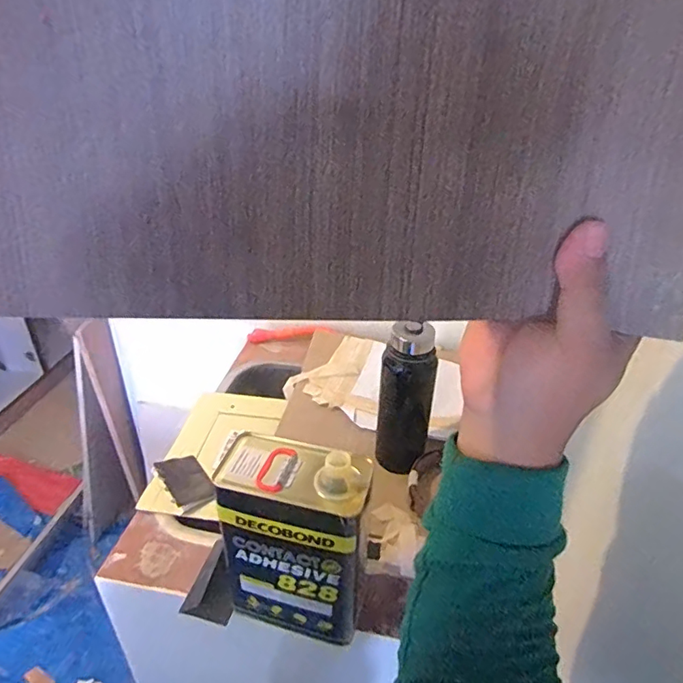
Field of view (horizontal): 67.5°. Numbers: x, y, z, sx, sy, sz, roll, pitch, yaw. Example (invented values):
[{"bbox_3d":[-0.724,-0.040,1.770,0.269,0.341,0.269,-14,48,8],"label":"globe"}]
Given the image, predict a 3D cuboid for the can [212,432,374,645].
[{"bbox_3d":[-0.054,0.232,0.614,0.163,0.244,0.095,9,33,11],"label":"can"}]

